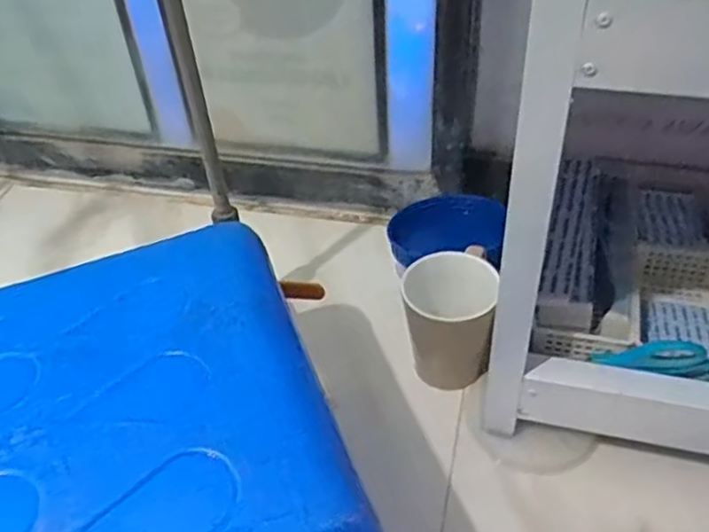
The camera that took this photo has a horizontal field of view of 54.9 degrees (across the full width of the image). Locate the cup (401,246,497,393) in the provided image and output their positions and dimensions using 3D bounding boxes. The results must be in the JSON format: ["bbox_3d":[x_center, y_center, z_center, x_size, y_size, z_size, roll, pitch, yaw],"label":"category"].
[{"bbox_3d":[0.081,0.042,0.589,0.077,0.106,0.082,-2,43,2],"label":"cup"}]

